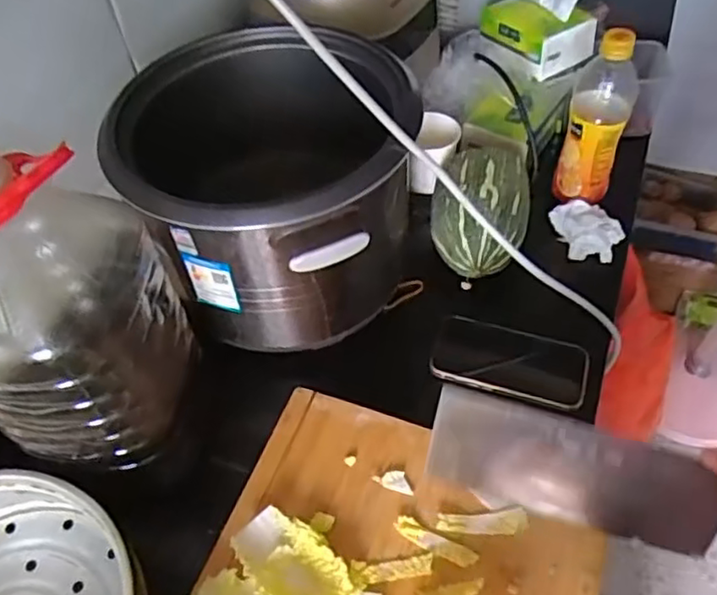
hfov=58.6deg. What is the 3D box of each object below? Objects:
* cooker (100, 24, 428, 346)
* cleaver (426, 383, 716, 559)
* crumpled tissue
[{"bbox_3d":[-0.088,-0.103,0.623,0.252,0.217,0.260,6,52,9],"label":"cooker"},{"bbox_3d":[0.200,0.135,0.448,0.298,0.095,0.025,12,35,11],"label":"cleaver"},{"bbox_3d":[0.260,-0.076,0.723,0.063,0.028,0.076,-16,52,-9],"label":"crumpled tissue"}]

